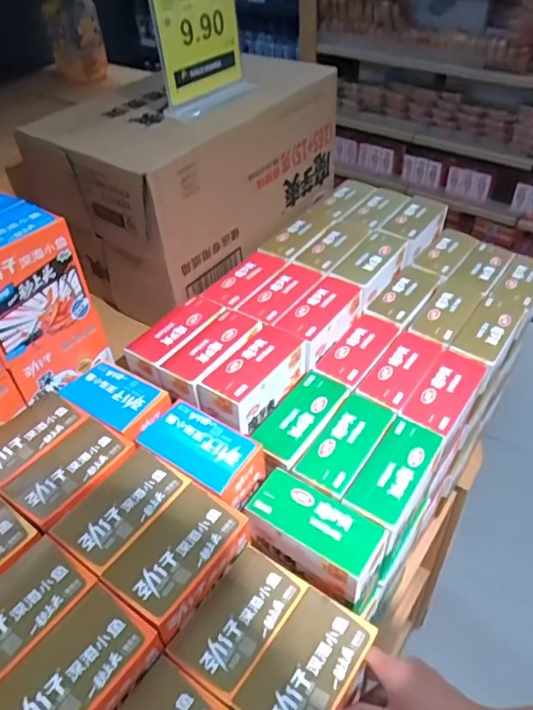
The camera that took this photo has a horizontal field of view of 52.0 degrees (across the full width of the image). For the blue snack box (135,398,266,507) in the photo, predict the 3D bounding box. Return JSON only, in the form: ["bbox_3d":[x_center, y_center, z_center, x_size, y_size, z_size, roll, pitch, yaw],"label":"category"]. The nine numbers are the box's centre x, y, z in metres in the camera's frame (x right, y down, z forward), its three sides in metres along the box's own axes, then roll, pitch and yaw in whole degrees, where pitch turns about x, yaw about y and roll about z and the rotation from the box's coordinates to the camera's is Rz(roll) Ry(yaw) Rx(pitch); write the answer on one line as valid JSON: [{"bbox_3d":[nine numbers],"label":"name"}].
[{"bbox_3d":[-0.070,0.109,0.588,0.124,0.051,0.072,22,49,25],"label":"blue snack box"}]

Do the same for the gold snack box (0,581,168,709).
[{"bbox_3d":[-0.150,0.254,0.433,0.071,0.044,0.120,24,50,27],"label":"gold snack box"}]

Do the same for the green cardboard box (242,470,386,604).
[{"bbox_3d":[0.050,0.189,0.573,0.136,0.066,0.066,25,50,27],"label":"green cardboard box"}]

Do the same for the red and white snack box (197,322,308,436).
[{"bbox_3d":[-0.014,0.024,0.675,0.072,0.048,0.140,22,49,25],"label":"red and white snack box"}]

